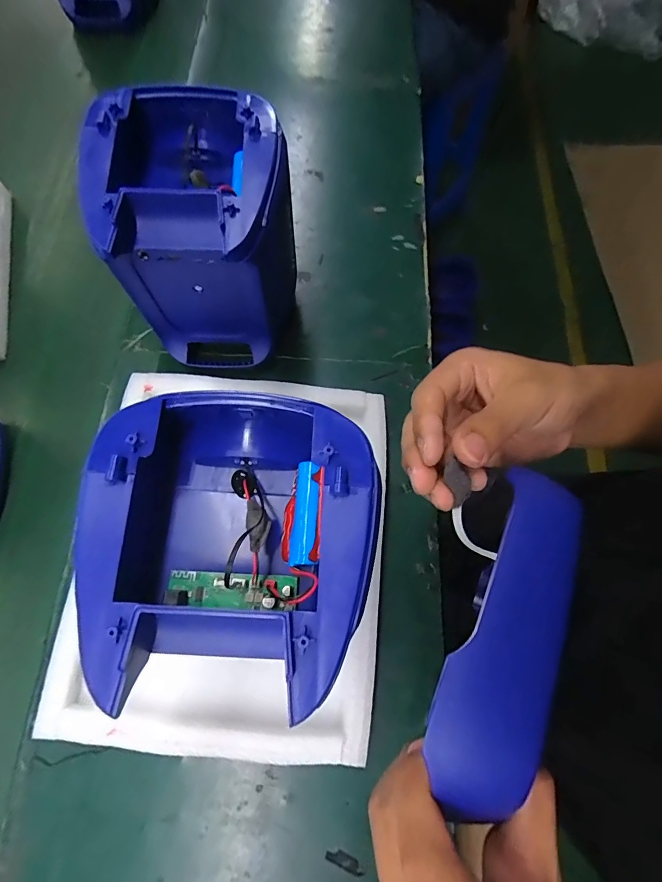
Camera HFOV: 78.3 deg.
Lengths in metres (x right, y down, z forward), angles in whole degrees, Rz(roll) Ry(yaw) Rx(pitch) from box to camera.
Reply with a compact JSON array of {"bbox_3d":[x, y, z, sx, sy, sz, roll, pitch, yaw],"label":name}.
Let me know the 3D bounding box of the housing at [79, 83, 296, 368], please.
[{"bbox_3d":[-0.124,-0.200,0.443,0.162,0.227,0.173,-1,72,-1],"label":"housing"}]

